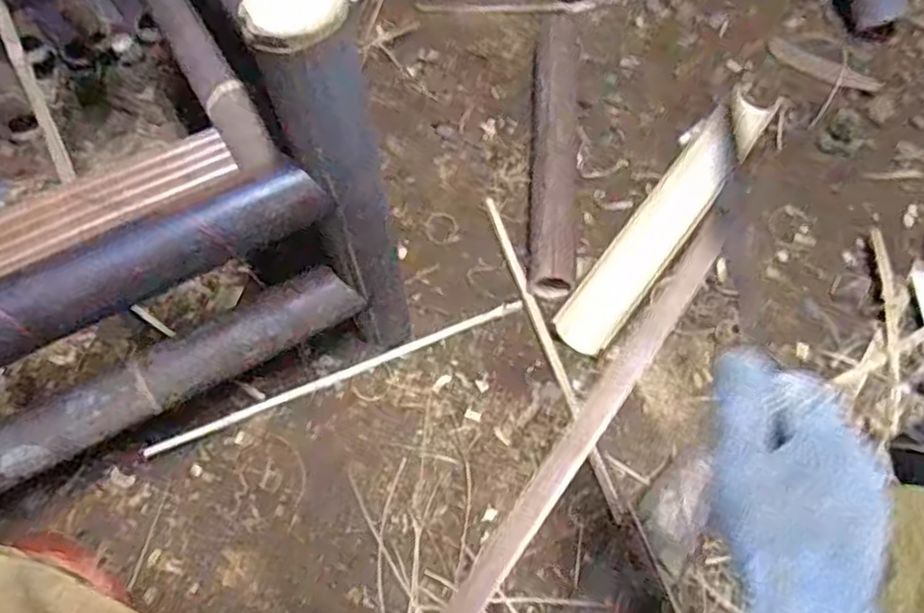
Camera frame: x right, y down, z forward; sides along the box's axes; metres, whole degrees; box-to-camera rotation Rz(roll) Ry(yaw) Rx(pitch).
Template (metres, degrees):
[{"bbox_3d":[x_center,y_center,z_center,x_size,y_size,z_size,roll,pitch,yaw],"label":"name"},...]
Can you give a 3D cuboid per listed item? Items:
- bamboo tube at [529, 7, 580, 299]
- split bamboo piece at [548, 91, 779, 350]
[{"bbox_3d":[0.136,-0.253,0.988,0.071,0.063,0.525,3,61,5],"label":"bamboo tube"},{"bbox_3d":[0.279,-0.127,0.923,0.078,0.039,0.460,33,67,19],"label":"split bamboo piece"}]

